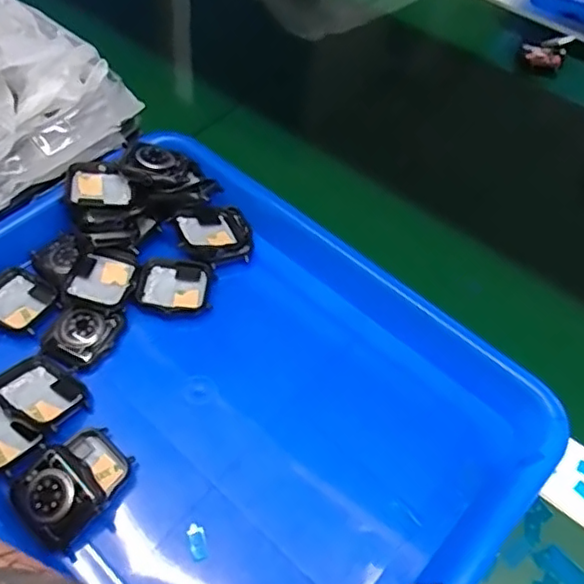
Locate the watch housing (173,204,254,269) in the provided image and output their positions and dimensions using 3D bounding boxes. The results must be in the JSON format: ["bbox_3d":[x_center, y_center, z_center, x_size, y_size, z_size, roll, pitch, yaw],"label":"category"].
[{"bbox_3d":[-0.051,-0.037,0.394,0.047,0.020,0.043,-6,58,-22],"label":"watch housing"}]

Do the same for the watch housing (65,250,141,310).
[{"bbox_3d":[-0.113,-0.009,0.367,0.033,0.013,0.040,14,55,8],"label":"watch housing"}]

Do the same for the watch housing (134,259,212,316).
[{"bbox_3d":[-0.073,-0.003,0.375,0.044,0.010,0.036,3,54,0],"label":"watch housing"}]

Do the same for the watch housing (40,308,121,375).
[{"bbox_3d":[-0.122,0.024,0.349,0.034,0.014,0.042,29,58,17],"label":"watch housing"}]

